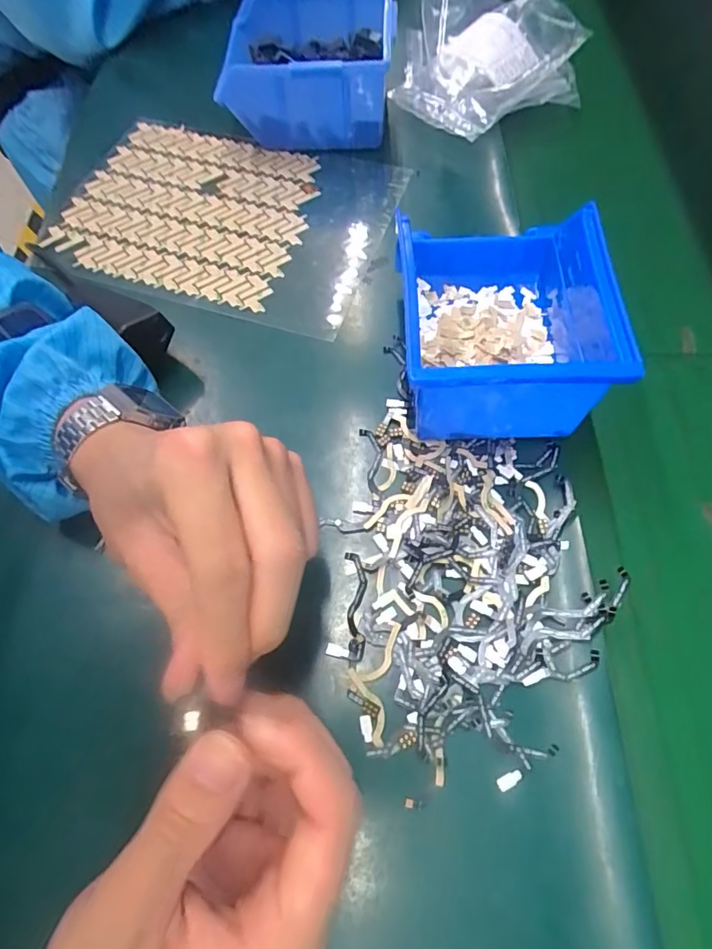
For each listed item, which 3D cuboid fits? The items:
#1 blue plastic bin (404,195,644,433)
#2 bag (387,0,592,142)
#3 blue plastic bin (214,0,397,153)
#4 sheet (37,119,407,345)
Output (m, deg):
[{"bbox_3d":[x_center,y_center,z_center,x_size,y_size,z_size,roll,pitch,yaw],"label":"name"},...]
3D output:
[{"bbox_3d":[0.078,-0.089,0.296,0.105,0.077,0.133,0,64,1],"label":"blue plastic bin"},{"bbox_3d":[0.099,-0.363,0.450,0.155,0.051,0.155,-33,68,-15],"label":"bag"},{"bbox_3d":[-0.041,-0.333,0.425,0.137,0.067,0.134,7,64,4],"label":"blue plastic bin"},{"bbox_3d":[-0.104,-0.200,0.396,0.248,0.005,0.184,15,65,8],"label":"sheet"}]

